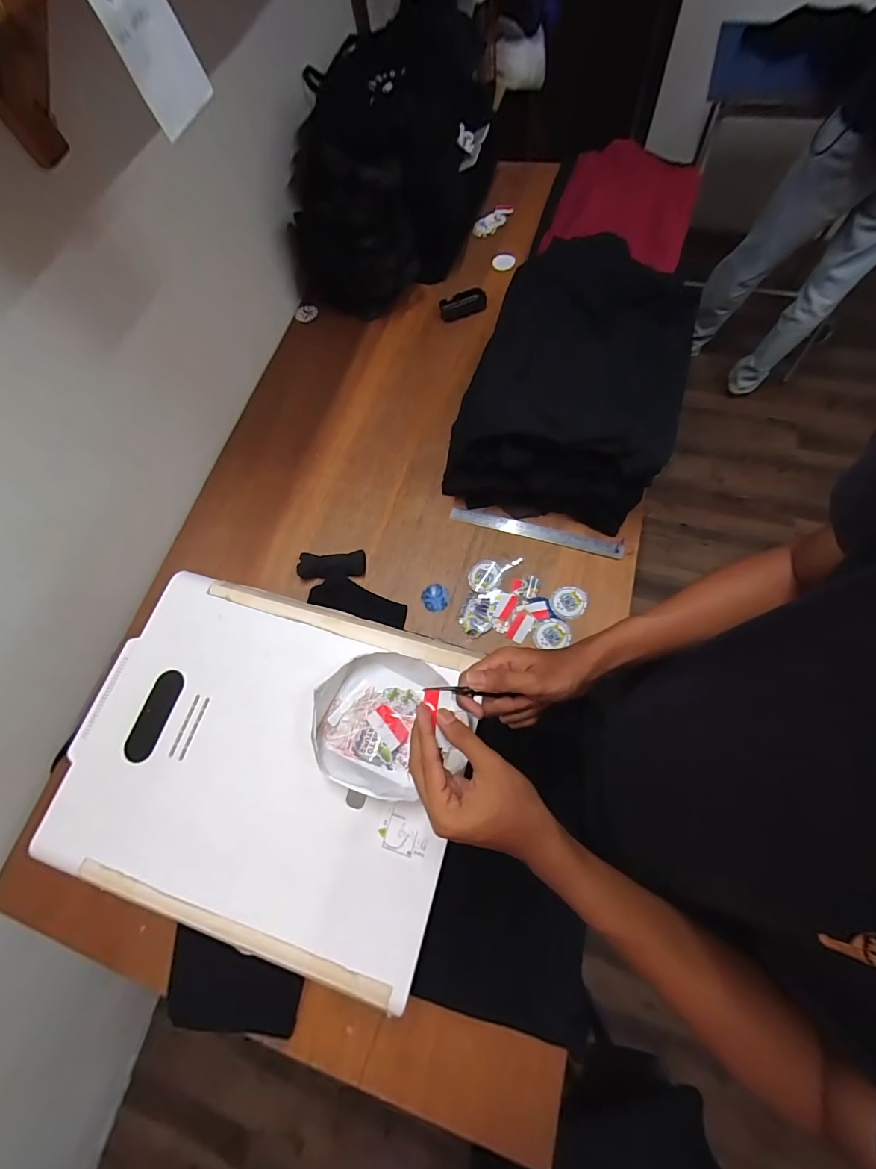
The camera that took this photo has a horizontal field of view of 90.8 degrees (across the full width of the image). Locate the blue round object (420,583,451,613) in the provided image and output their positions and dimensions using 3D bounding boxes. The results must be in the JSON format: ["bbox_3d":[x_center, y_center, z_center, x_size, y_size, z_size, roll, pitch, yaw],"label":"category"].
[{"bbox_3d":[-0.005,0.024,0.799,0.053,0.008,0.056,-2,68,5],"label":"blue round object"}]

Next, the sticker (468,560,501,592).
[{"bbox_3d":[0.085,-0.016,0.797,0.054,0.007,0.063,22,72,14],"label":"sticker"}]

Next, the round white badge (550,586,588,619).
[{"bbox_3d":[0.231,0.031,0.765,0.062,0.013,0.057,-2,68,5],"label":"round white badge"}]

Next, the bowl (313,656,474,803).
[{"bbox_3d":[-0.068,0.171,0.541,0.166,0.044,0.166,5,69,8],"label":"bowl"}]

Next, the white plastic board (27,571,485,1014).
[{"bbox_3d":[-0.225,0.216,0.566,0.495,0.023,0.399,14,71,8],"label":"white plastic board"}]

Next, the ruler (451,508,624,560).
[{"bbox_3d":[0.184,-0.102,0.822,0.323,0.008,0.034,15,71,11],"label":"ruler"}]

